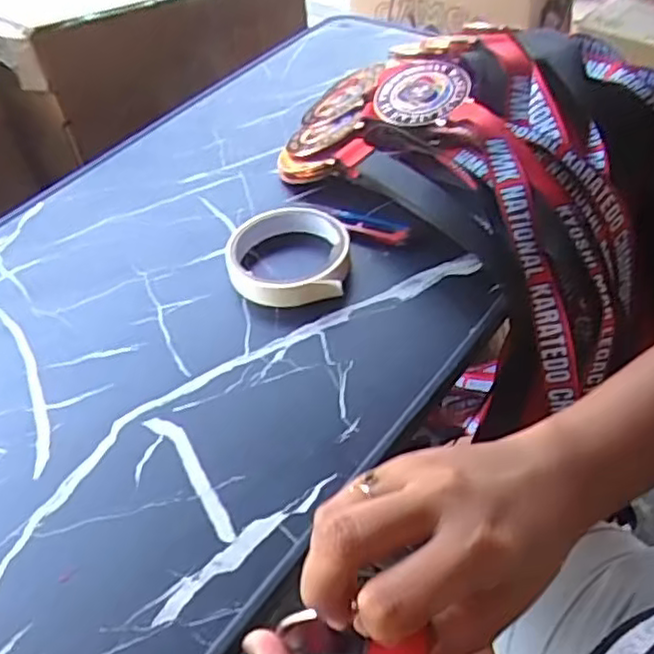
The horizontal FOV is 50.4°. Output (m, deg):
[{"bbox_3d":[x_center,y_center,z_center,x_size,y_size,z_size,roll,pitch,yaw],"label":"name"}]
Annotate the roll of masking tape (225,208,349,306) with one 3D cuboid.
[{"bbox_3d":[-0.029,-0.053,0.509,0.085,0.029,0.089,-4,47,-4],"label":"roll of masking tape"}]

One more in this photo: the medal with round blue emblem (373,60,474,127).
[{"bbox_3d":[0.078,-0.192,0.564,0.079,0.010,0.078,12,60,29],"label":"medal with round blue emblem"}]

